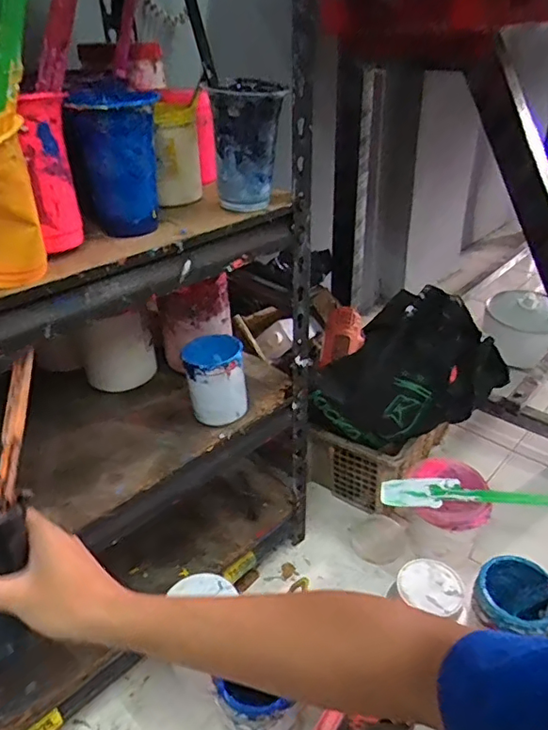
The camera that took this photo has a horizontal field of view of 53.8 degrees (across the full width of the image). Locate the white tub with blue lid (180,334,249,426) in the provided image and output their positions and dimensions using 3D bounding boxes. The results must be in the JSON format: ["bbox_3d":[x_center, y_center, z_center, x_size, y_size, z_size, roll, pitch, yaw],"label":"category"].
[{"bbox_3d":[-0.074,0.025,0.692,0.074,0.106,0.080,-7,33,-7],"label":"white tub with blue lid"}]

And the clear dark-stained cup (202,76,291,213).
[{"bbox_3d":[-0.025,-0.224,0.556,0.071,0.113,0.076,-7,33,-7],"label":"clear dark-stained cup"}]

